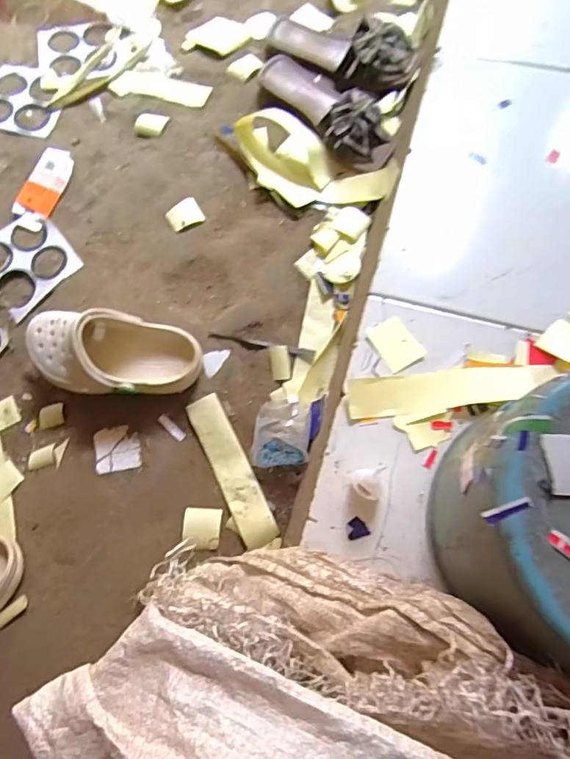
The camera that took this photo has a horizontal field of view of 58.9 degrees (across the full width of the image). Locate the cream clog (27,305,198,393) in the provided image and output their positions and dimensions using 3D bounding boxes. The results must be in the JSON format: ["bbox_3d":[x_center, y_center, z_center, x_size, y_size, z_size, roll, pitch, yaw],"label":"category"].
[{"bbox_3d":[-0.228,-0.034,0.659,0.232,0.092,0.099,7,72,5],"label":"cream clog"}]

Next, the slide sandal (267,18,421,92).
[{"bbox_3d":[0.087,-0.526,0.792,0.247,0.054,0.103,15,77,8],"label":"slide sandal"}]

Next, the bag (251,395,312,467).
[{"bbox_3d":[-0.005,0.065,0.635,0.073,0.052,0.090,2,75,4],"label":"bag"}]

